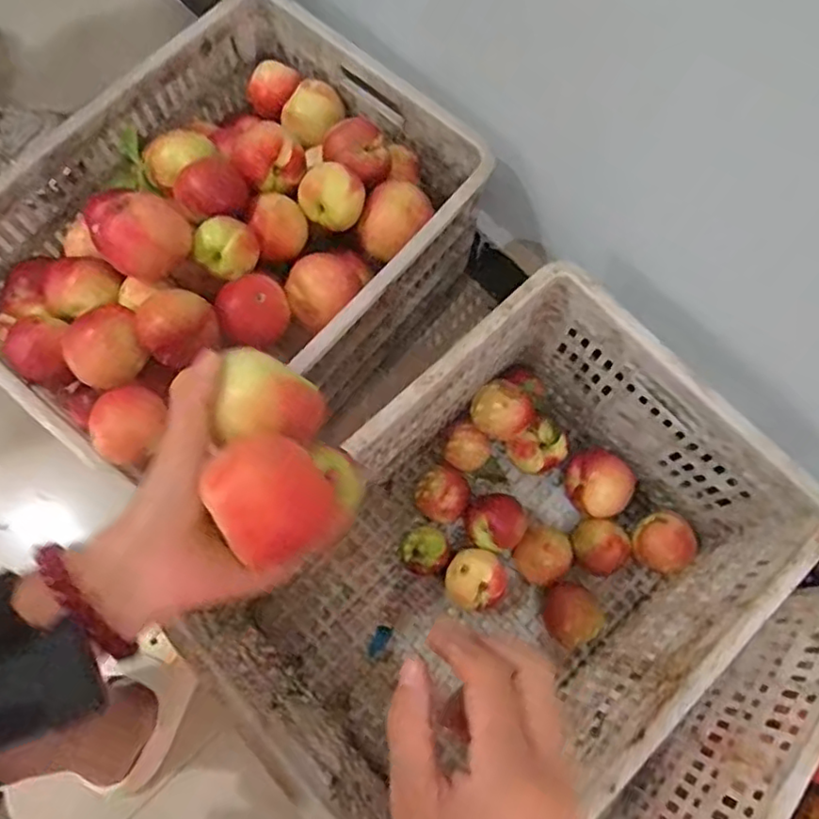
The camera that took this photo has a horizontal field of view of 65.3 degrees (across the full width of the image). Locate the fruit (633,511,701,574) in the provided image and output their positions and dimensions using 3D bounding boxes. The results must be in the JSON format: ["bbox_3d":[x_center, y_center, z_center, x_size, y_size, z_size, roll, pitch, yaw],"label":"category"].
[{"bbox_3d":[0.290,0.149,0.721,0.066,0.052,0.058,42,76,10],"label":"fruit"}]

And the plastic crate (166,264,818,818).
[{"bbox_3d":[0.081,0.160,0.639,0.463,0.269,0.326,-42,79,-13],"label":"plastic crate"}]

